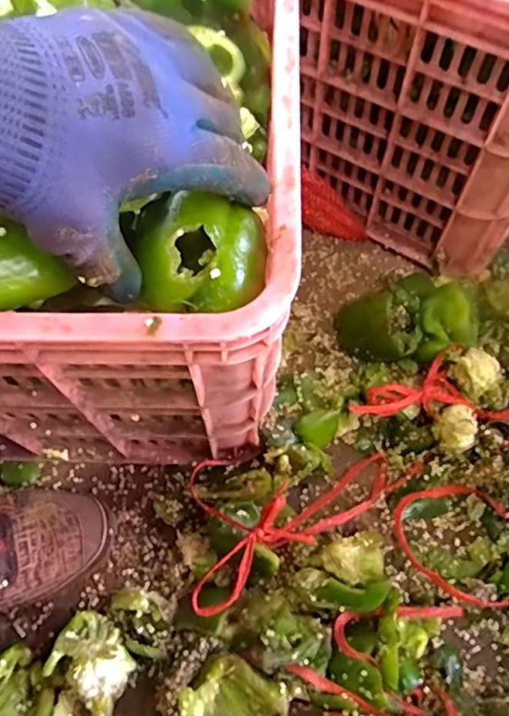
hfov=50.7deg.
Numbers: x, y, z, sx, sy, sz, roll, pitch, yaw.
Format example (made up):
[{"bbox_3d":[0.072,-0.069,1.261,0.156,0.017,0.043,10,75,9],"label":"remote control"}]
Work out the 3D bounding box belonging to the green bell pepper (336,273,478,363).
[{"bbox_3d":[0.154,-0.036,0.542,0.117,0.060,0.106,-32,70,-14],"label":"green bell pepper"}]

